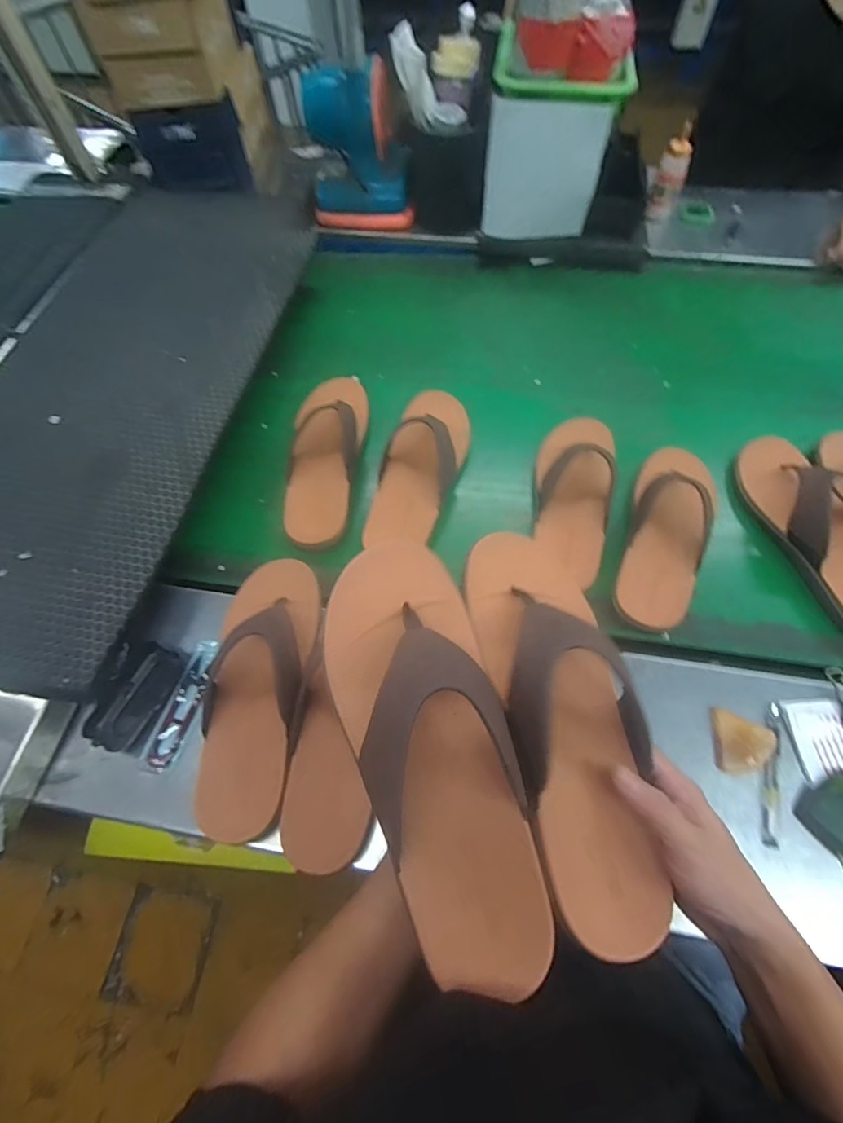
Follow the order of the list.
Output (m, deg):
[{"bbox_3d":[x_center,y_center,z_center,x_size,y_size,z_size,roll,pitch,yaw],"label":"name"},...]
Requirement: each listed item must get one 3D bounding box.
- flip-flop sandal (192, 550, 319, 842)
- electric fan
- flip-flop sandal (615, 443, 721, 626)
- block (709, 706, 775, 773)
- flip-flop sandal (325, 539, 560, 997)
[{"bbox_3d":[-0.173,0.125,0.481,0.088,0.063,0.280,-1,62,-1],"label":"flip-flop sandal"},{"bbox_3d":[-0.117,-0.761,0.852,0.182,0.197,0.136,-8,62,-5],"label":"electric fan"},{"bbox_3d":[0.302,-0.041,0.570,0.095,0.075,0.257,25,64,12],"label":"flip-flop sandal"},{"bbox_3d":[0.325,0.182,0.471,0.051,0.016,0.058,8,62,4],"label":"block"},{"bbox_3d":[0.010,0.120,0.296,0.100,0.047,0.276,-17,78,-9],"label":"flip-flop sandal"}]

